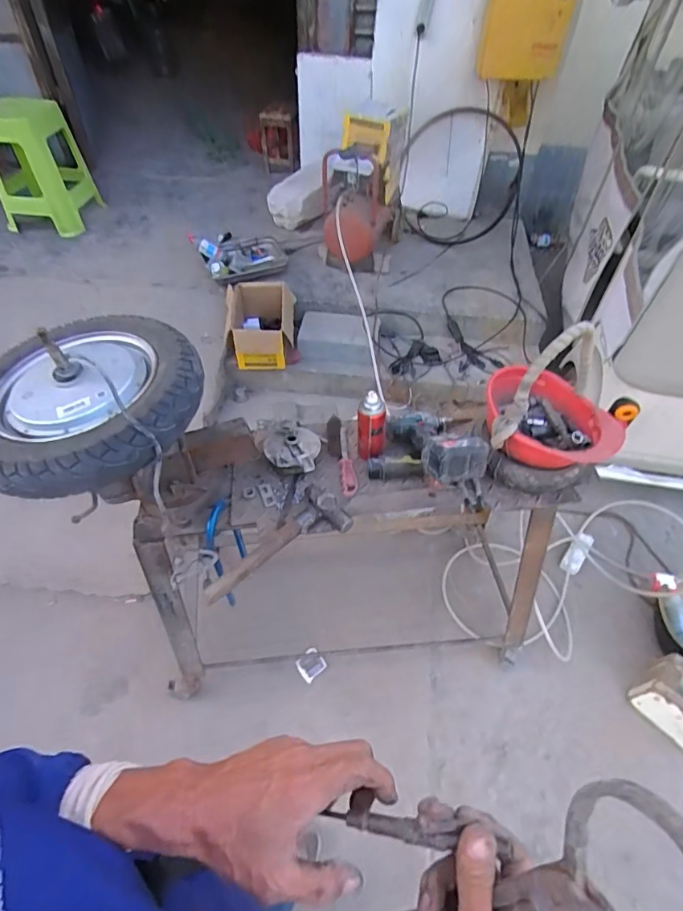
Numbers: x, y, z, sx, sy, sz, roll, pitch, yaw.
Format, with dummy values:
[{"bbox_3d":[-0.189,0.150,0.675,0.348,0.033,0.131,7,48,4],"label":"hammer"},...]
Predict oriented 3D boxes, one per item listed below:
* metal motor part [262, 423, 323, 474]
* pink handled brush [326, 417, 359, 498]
[{"bbox_3d":[-0.112,-0.014,1.085,0.124,0.061,0.134,1,50,-1],"label":"metal motor part"},{"bbox_3d":[-0.001,-0.001,1.090,0.044,0.023,0.224,-9,50,-9],"label":"pink handled brush"}]

